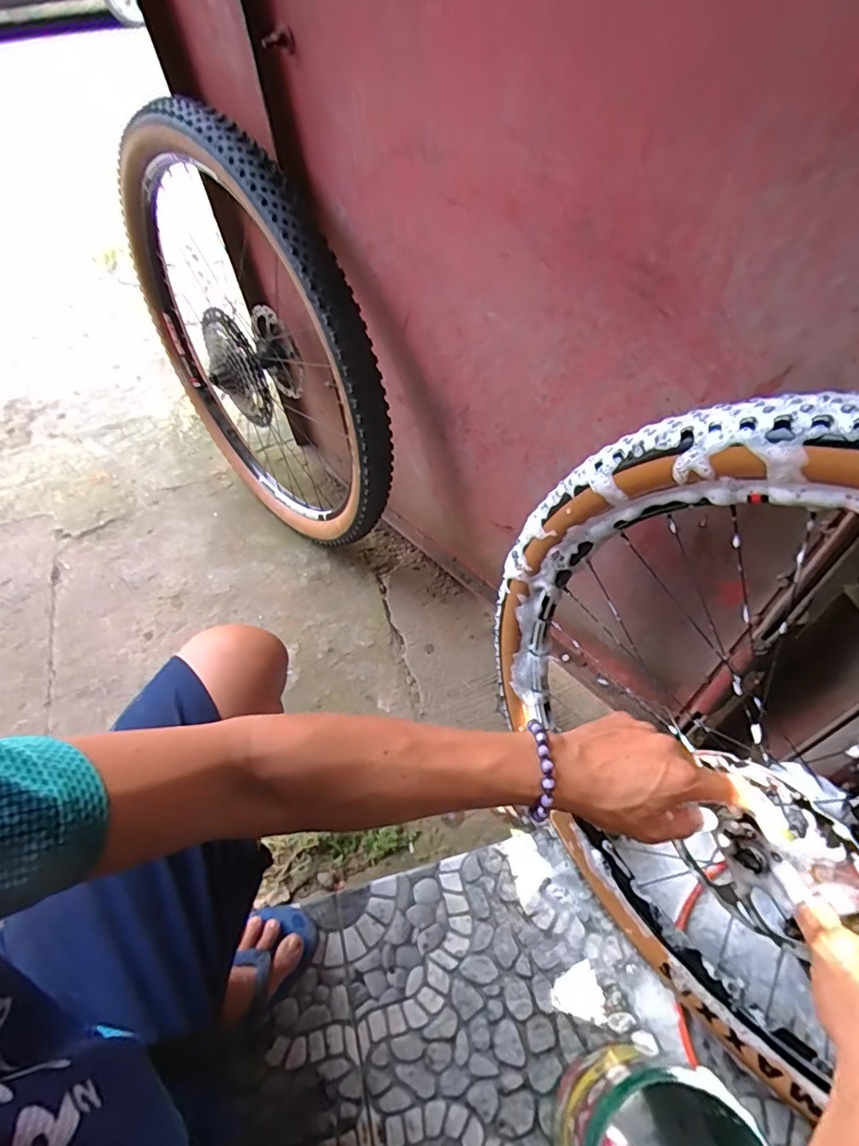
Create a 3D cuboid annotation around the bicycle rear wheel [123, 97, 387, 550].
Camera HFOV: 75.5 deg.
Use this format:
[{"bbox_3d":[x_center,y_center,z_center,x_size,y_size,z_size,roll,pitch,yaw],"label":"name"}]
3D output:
[{"bbox_3d":[-0.290,-0.349,0.914,0.162,0.637,0.646,-32,59,-17],"label":"bicycle rear wheel"}]

